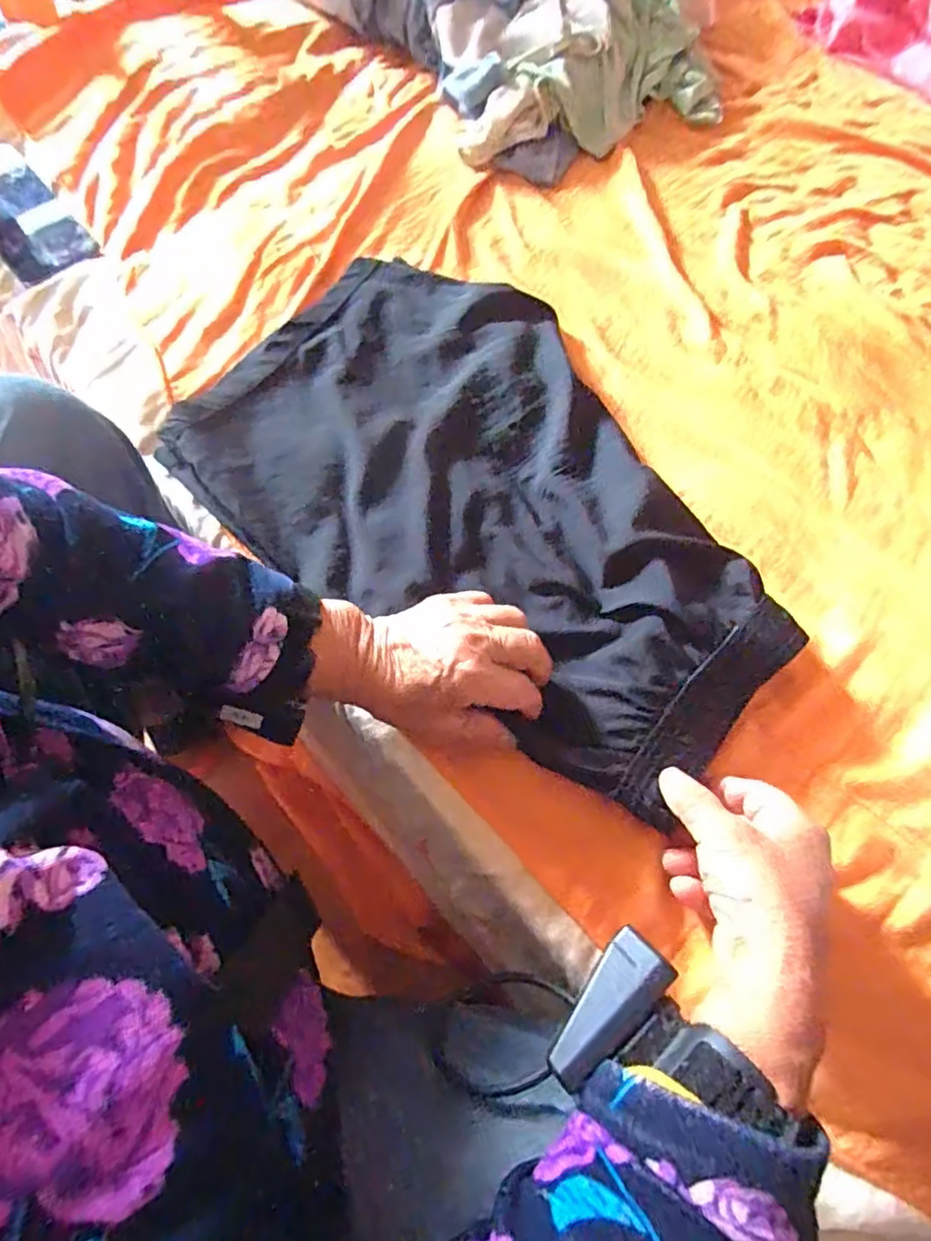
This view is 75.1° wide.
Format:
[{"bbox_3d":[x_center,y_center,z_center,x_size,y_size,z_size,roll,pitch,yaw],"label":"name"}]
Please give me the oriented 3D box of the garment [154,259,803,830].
[{"bbox_3d":[0.021,-0.103,0.448,0.451,0.038,0.291,34,69,11],"label":"garment"}]

